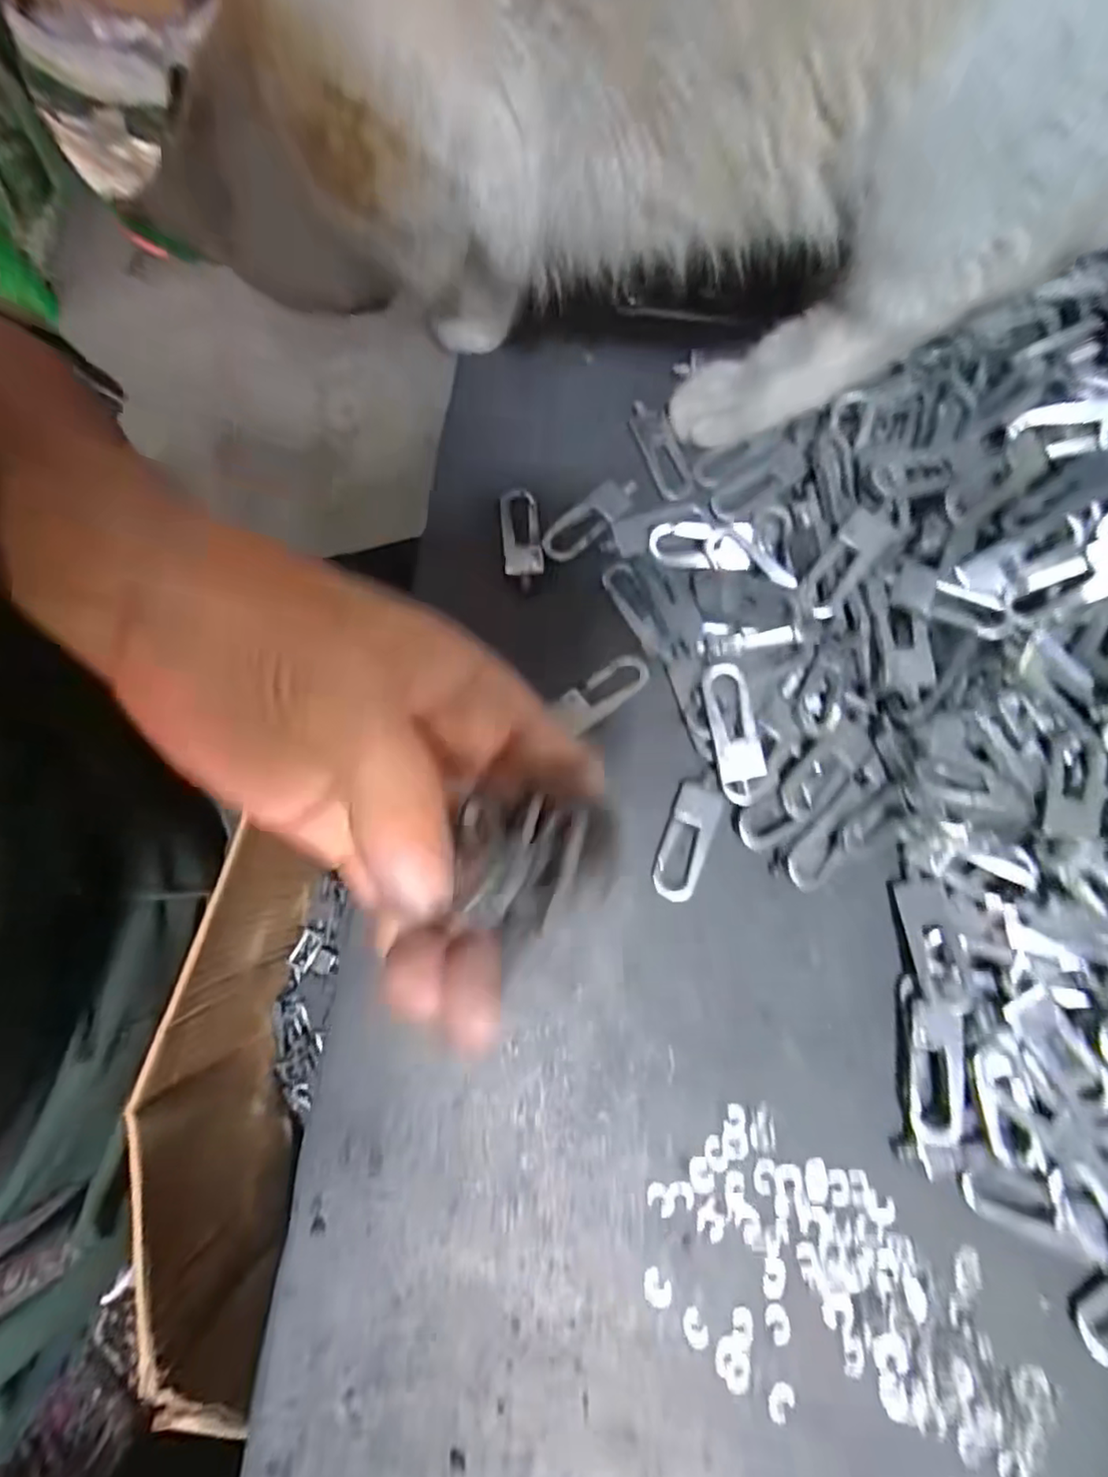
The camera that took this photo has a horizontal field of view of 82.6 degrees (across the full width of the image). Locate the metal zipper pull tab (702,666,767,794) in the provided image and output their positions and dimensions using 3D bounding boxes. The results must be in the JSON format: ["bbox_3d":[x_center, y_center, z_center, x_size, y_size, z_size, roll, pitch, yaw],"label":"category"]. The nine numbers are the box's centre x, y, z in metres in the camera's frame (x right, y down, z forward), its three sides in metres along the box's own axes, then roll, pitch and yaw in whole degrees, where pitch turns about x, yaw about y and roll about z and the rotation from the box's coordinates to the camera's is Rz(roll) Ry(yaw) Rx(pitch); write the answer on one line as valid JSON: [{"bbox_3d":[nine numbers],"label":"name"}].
[{"bbox_3d":[0.060,-0.003,0.210,0.015,0.004,0.042,-11,88,-3],"label":"metal zipper pull tab"}]

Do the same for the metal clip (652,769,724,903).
[{"bbox_3d":[0.046,0.032,0.213,0.015,0.004,0.045,21,77,7],"label":"metal clip"}]

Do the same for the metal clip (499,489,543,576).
[{"bbox_3d":[-0.013,-0.080,0.246,0.015,0.004,0.037,-5,76,0],"label":"metal clip"}]

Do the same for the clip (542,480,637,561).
[{"bbox_3d":[0.014,-0.085,0.242,0.043,0.004,0.015,-38,78,-8],"label":"clip"}]

